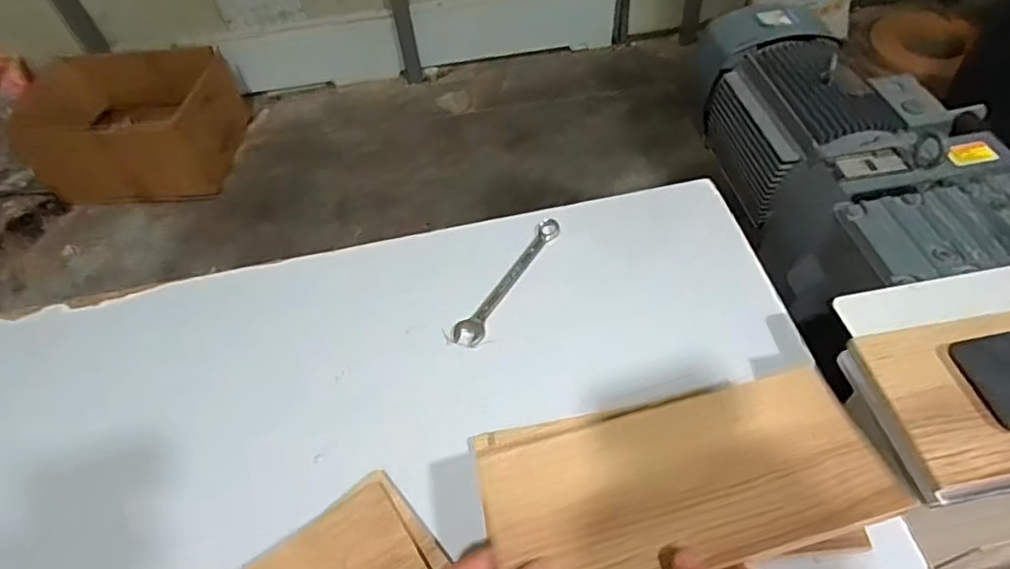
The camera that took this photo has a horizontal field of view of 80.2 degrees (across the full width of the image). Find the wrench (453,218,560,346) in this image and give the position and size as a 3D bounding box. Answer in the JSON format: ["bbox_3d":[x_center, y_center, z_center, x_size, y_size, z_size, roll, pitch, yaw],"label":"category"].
[{"bbox_3d":[0.007,-0.007,0.696,0.029,0.013,0.193,26,60,22],"label":"wrench"}]

